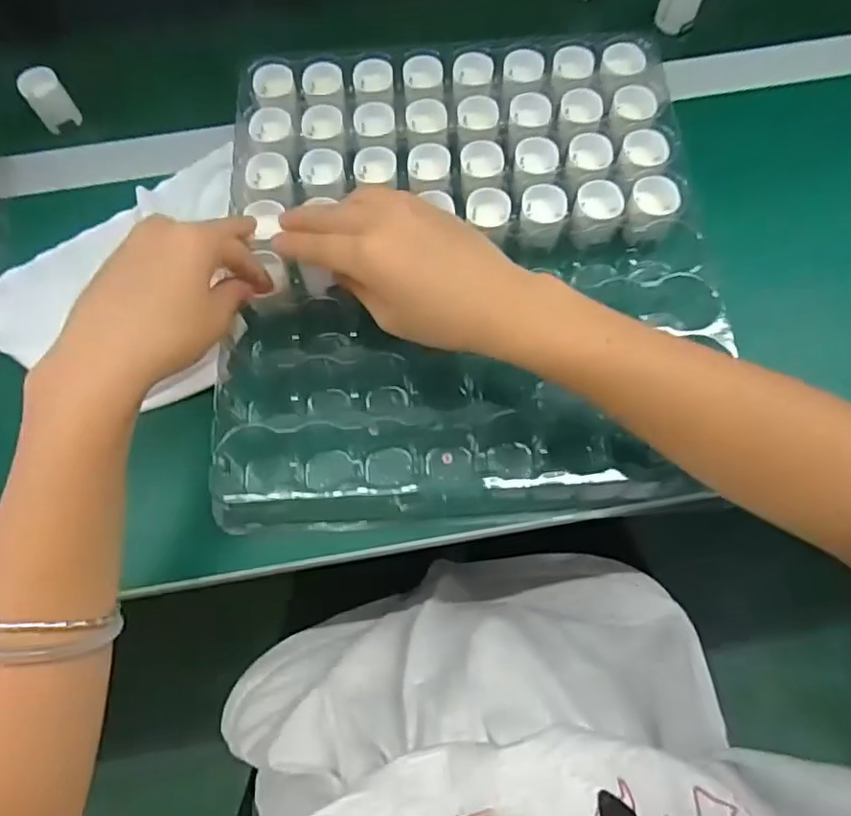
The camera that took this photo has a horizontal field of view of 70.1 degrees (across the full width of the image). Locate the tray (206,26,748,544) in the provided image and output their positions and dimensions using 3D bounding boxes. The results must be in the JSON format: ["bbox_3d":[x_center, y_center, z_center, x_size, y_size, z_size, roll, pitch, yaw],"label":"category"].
[{"bbox_3d":[0.027,-0.100,0.398,0.305,0.049,0.333,-2,69,-3],"label":"tray"}]

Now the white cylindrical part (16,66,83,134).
[{"bbox_3d":[-0.292,-0.239,0.470,0.029,0.030,0.034,-38,73,-13],"label":"white cylindrical part"}]

